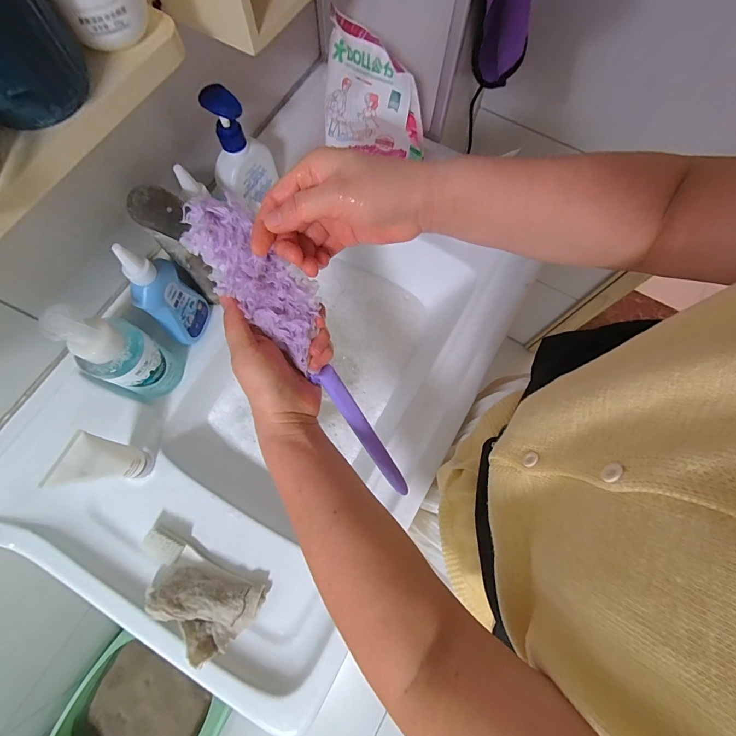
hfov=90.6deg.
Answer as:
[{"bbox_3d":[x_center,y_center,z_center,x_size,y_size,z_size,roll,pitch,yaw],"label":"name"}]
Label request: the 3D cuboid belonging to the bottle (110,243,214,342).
[{"bbox_3d":[-0.252,-0.091,0.454,0.037,0.172,0.068,8,73,1],"label":"bottle"}]

